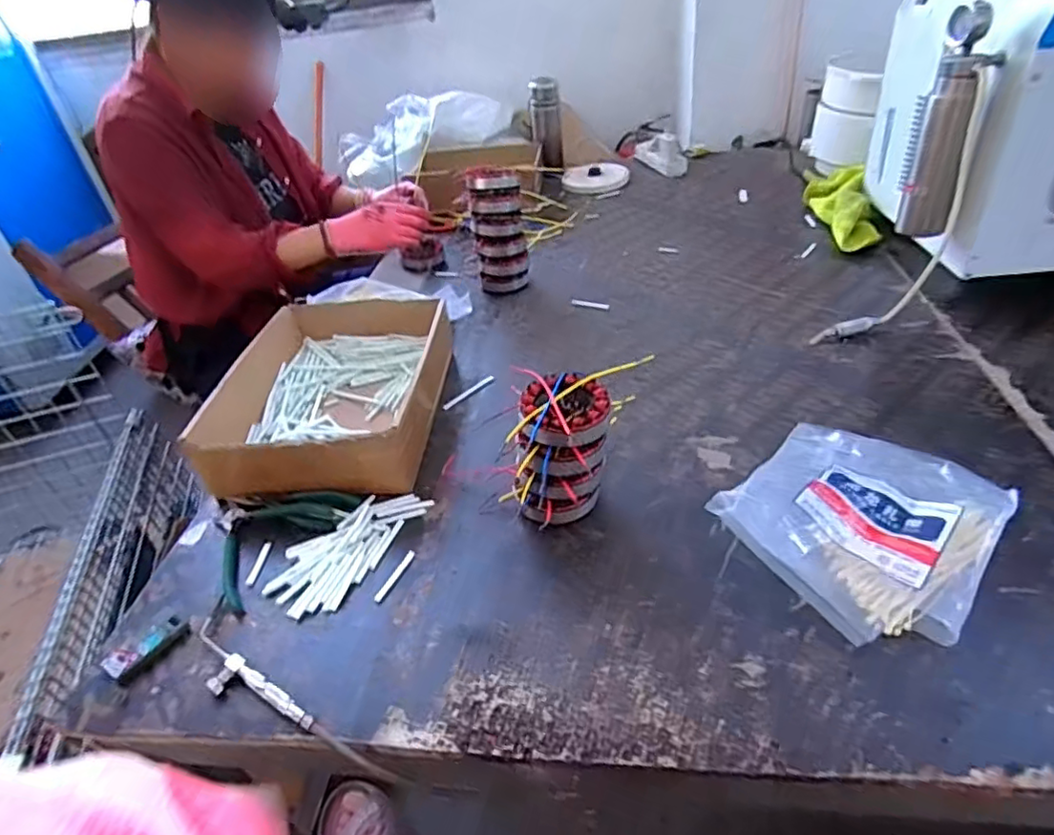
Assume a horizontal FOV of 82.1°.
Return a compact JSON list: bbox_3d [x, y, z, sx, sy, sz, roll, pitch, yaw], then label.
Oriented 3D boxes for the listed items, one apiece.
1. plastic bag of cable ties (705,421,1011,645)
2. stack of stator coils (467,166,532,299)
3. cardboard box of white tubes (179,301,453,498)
[{"bbox_3d":[0.314,0.078,0.557,0.196,0.055,0.243,27,50,35],"label":"plastic bag of cable ties"},{"bbox_3d":[-0.049,-0.319,1.021,0.086,0.182,0.093,-9,39,-2],"label":"stack of stator coils"},{"bbox_3d":[-0.237,-0.039,0.769,0.239,0.083,0.320,-2,39,6],"label":"cardboard box of white tubes"}]

